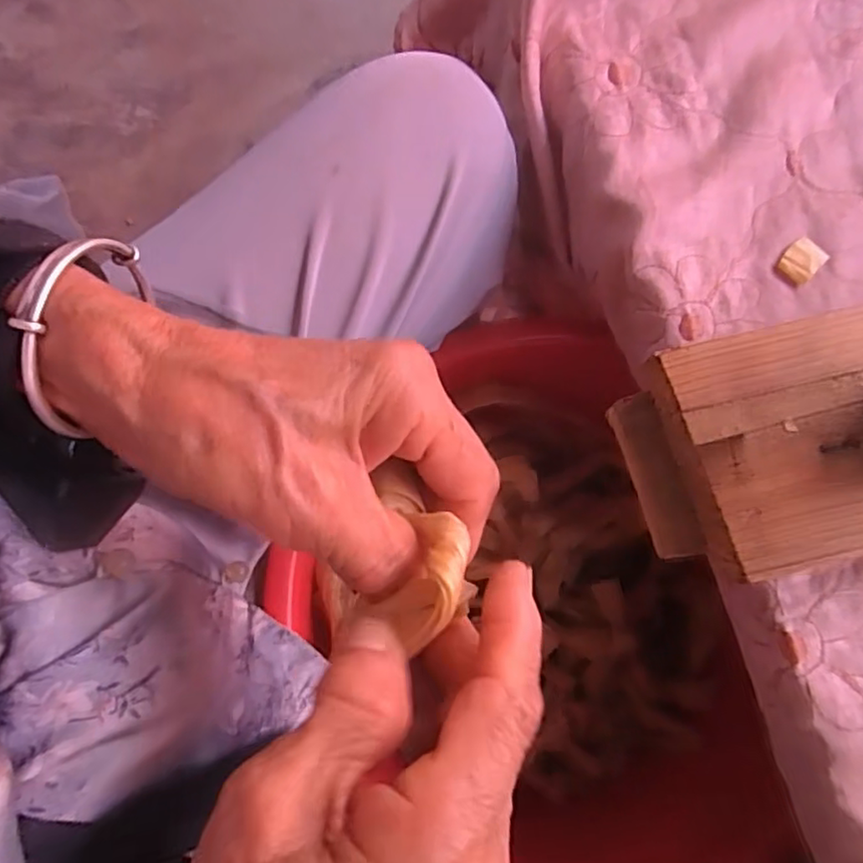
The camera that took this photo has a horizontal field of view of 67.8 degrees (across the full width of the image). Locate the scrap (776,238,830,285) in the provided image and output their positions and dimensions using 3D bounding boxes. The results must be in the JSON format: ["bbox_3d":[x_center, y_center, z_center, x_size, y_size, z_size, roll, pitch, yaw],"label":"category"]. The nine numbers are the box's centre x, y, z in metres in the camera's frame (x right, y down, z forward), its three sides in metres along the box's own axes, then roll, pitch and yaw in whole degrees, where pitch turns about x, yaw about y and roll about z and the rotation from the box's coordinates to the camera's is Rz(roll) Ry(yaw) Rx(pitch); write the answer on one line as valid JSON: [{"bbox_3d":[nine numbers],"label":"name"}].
[{"bbox_3d":[0.165,-0.076,0.284,0.016,0.004,0.019,41,81,7],"label":"scrap"}]

